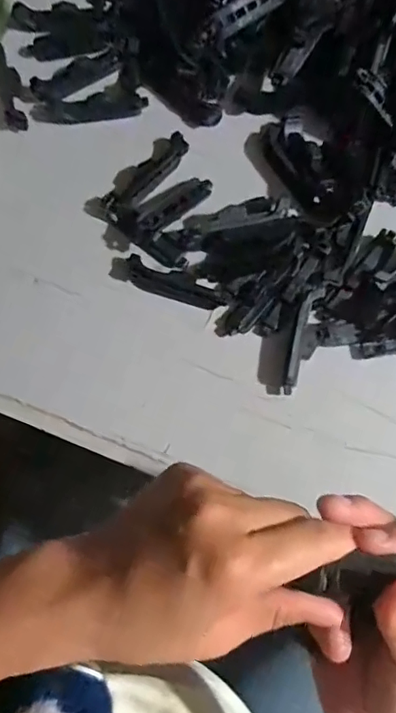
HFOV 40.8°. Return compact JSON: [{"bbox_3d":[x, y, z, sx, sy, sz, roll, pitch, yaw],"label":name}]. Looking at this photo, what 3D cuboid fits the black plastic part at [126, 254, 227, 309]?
[{"bbox_3d":[-0.016,-0.050,0.374,0.071,0.012,0.021,19,78,6],"label":"black plastic part"}]

